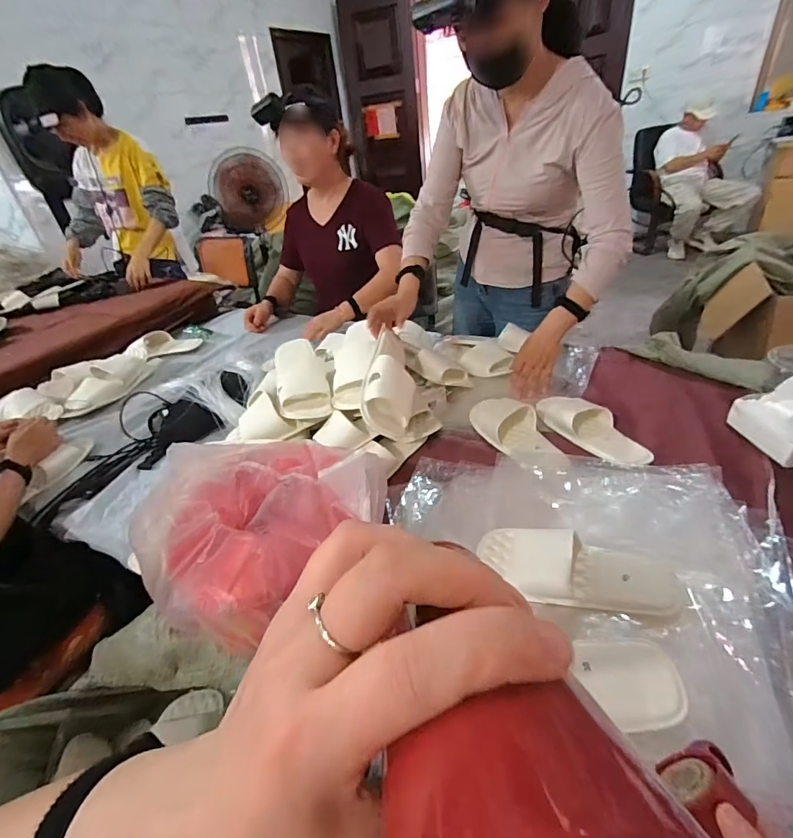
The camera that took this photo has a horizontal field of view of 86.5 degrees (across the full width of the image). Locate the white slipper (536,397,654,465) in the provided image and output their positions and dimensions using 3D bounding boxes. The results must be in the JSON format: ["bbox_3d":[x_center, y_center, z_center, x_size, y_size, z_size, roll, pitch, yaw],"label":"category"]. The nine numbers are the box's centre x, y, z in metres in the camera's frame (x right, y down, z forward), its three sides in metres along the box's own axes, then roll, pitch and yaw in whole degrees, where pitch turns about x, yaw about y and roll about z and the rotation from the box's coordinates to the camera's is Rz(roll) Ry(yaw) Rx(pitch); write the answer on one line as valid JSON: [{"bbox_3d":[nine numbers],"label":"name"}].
[{"bbox_3d":[0.372,0.010,0.801,0.109,0.054,0.233,-24,38,-21],"label":"white slipper"}]

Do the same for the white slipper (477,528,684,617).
[{"bbox_3d":[0.222,0.179,0.526,0.239,0.045,0.107,6,37,19],"label":"white slipper"}]

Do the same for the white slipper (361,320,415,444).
[{"bbox_3d":[-0.011,-0.085,0.838,0.083,0.113,0.268,-4,35,6],"label":"white slipper"}]

